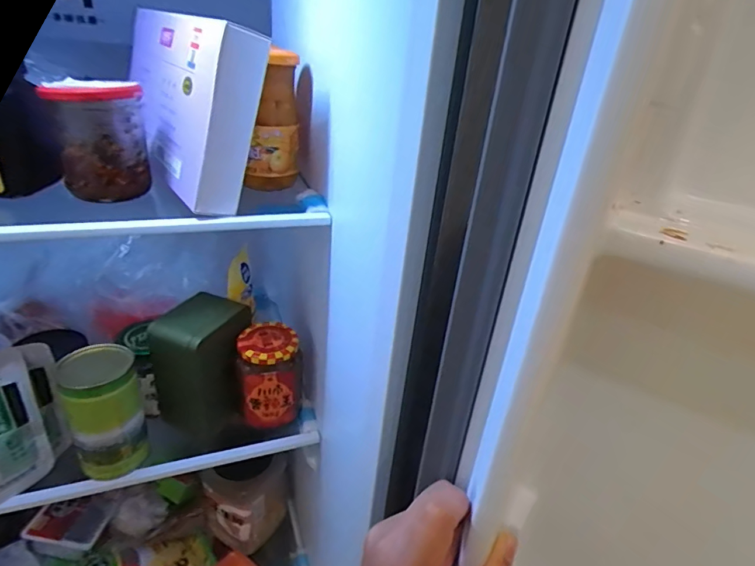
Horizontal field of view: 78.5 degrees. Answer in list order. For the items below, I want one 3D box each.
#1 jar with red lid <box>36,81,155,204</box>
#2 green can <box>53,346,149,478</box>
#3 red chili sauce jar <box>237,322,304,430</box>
[{"bbox_3d":[-0.214,-0.110,0.364,0.064,0.097,0.058,-11,33,-28],"label":"jar with red lid"},{"bbox_3d":[-0.271,0.126,0.462,0.062,0.117,0.063,5,29,-3],"label":"green can"},{"bbox_3d":[-0.121,0.107,0.526,0.066,0.112,0.063,5,29,-3],"label":"red chili sauce jar"}]

